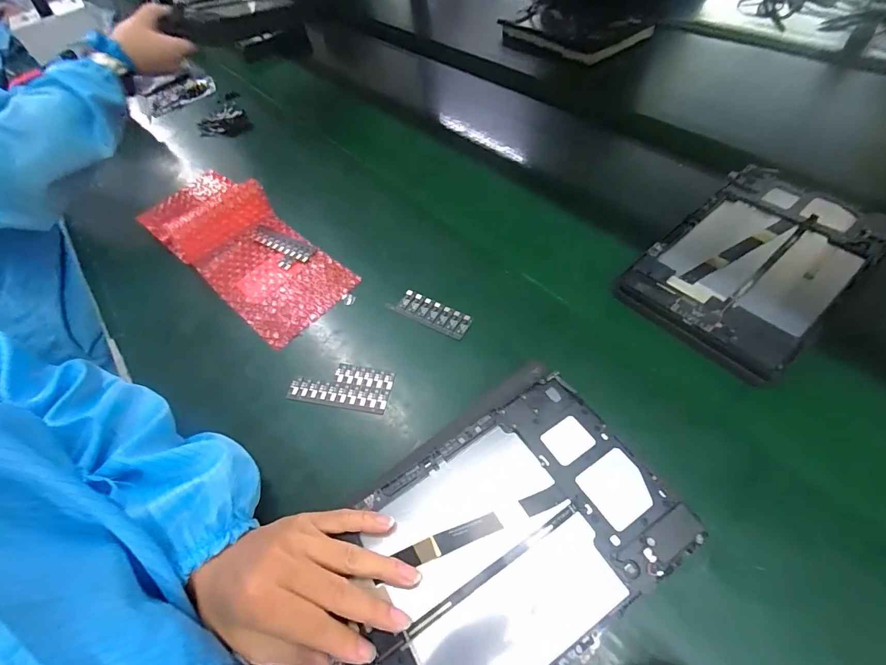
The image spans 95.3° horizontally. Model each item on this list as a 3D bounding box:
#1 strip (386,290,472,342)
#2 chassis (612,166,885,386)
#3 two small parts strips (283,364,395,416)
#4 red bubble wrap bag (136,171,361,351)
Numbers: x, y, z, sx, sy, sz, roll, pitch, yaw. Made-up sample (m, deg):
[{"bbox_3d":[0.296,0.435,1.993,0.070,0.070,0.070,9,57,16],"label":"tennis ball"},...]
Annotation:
[{"bbox_3d":[-0.013,-0.020,0.422,0.086,0.005,0.028,25,71,20],"label":"strip"},{"bbox_3d":[0.307,-0.073,0.398,0.245,0.021,0.150,-36,57,-17],"label":"chassis"},{"bbox_3d":[-0.097,0.051,0.383,0.098,0.013,0.041,7,56,13],"label":"two small parts strips"},{"bbox_3d":[-0.224,-0.089,0.486,0.246,0.064,0.123,38,60,14],"label":"red bubble wrap bag"}]

